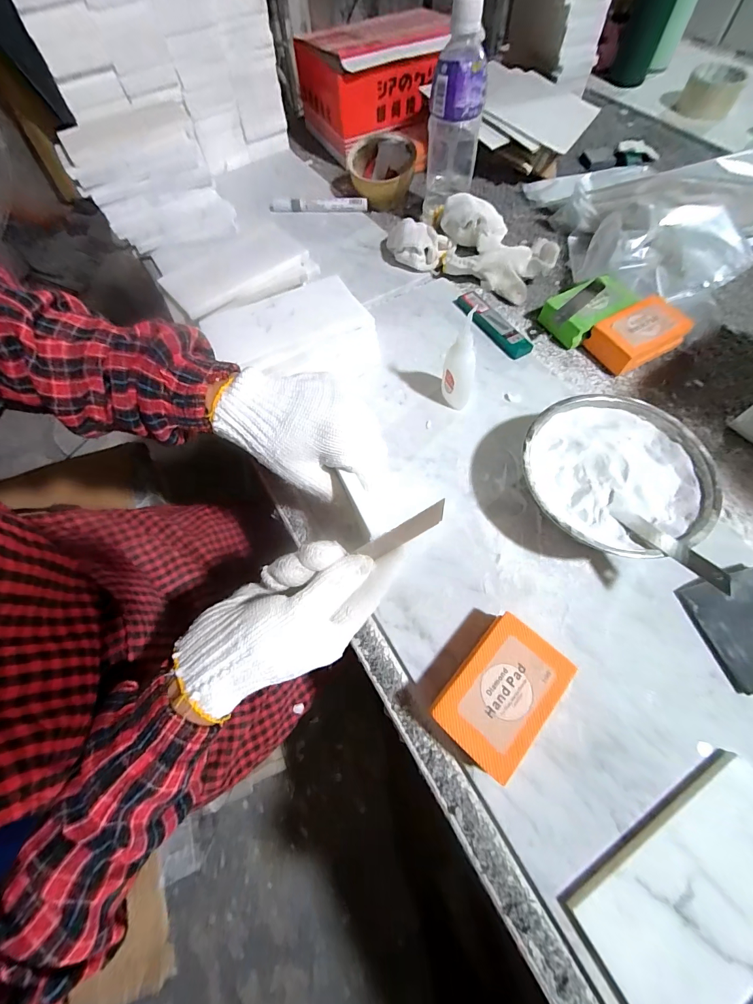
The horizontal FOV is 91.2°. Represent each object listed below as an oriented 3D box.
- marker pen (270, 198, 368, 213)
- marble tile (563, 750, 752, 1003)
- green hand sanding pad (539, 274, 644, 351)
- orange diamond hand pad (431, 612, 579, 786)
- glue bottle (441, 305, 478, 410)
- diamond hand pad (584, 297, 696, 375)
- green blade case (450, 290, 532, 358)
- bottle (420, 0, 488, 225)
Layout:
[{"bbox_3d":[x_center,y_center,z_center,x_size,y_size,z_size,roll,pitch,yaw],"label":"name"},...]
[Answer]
[{"bbox_3d":[-0.088,-0.444,0.554,0.147,0.020,0.020,6,67,4],"label":"marker pen"},{"bbox_3d":[0.200,0.238,0.221,0.150,0.008,0.084,-28,68,-10],"label":"marble tile"},{"bbox_3d":[0.246,-0.225,0.437,0.094,0.034,0.057,-31,69,-11],"label":"green hand sanding pad"},{"bbox_3d":[0.087,0.135,0.262,0.060,0.033,0.090,39,73,17],"label":"orange diamond hand pad"},{"bbox_3d":[0.085,-0.140,0.358,0.030,0.098,0.035,27,70,13],"label":"glue bottle"},{"bbox_3d":[0.292,-0.187,0.415,0.098,0.034,0.060,-29,67,-11],"label":"diamond hand pad"},{"bbox_3d":[0.136,-0.211,0.437,0.028,0.013,0.116,-28,68,-10],"label":"green blade case"},{"bbox_3d":[0.093,-0.455,0.450,0.064,0.190,0.054,10,66,7],"label":"bottle"}]

